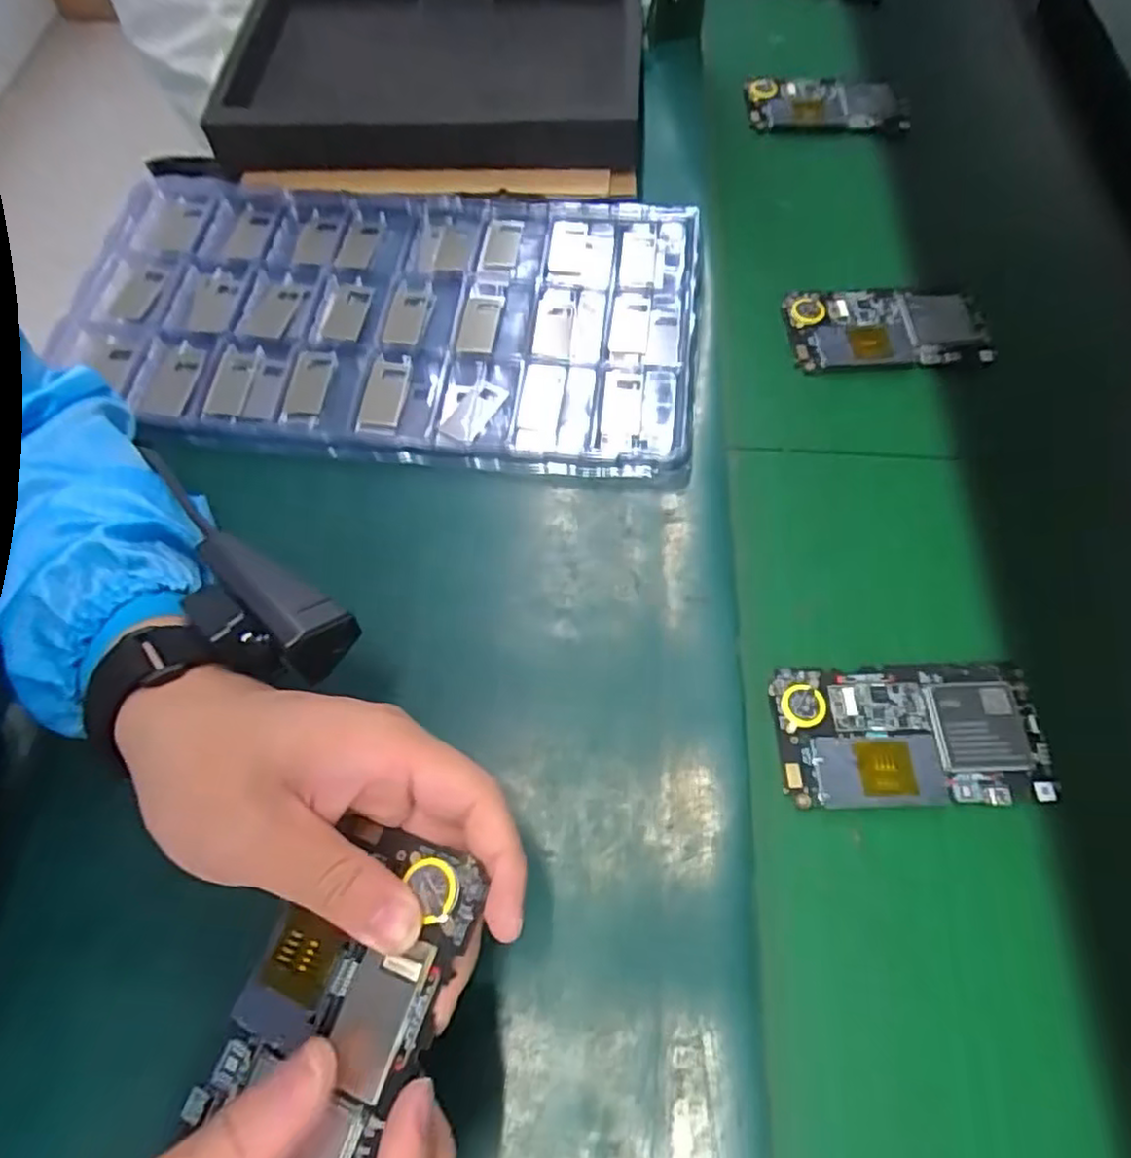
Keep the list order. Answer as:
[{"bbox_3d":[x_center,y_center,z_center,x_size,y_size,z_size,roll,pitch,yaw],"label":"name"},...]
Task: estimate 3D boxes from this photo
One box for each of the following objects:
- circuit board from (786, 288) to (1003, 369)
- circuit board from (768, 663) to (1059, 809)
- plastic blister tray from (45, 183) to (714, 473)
[{"bbox_3d":[0.207,-0.159,0.437,0.126,0.012,0.058,1,64,0],"label":"circuit board"},{"bbox_3d":[0.164,0.074,0.326,0.123,0.005,0.066,-1,65,-1],"label":"circuit board"},{"bbox_3d":[-0.119,-0.170,0.433,0.390,0.021,0.207,7,65,3],"label":"plastic blister tray"}]

